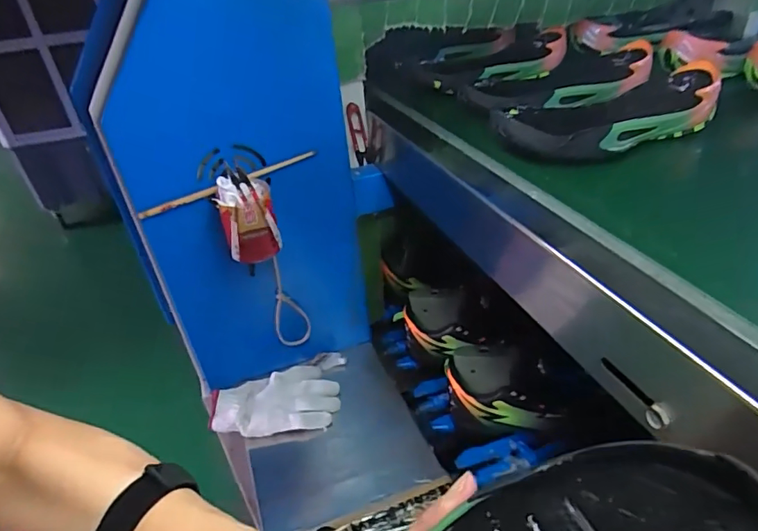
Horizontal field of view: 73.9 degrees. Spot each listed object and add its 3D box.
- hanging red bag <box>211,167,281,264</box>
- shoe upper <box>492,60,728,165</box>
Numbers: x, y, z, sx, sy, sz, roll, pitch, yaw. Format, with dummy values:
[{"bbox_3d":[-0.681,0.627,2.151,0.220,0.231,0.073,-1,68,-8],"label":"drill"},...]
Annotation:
[{"bbox_3d":[-0.162,-0.063,0.628,0.065,0.104,0.061,-9,34,-6],"label":"hanging red bag"},{"bbox_3d":[0.245,-0.162,0.539,0.260,0.048,0.107,-14,35,-14],"label":"shoe upper"}]

